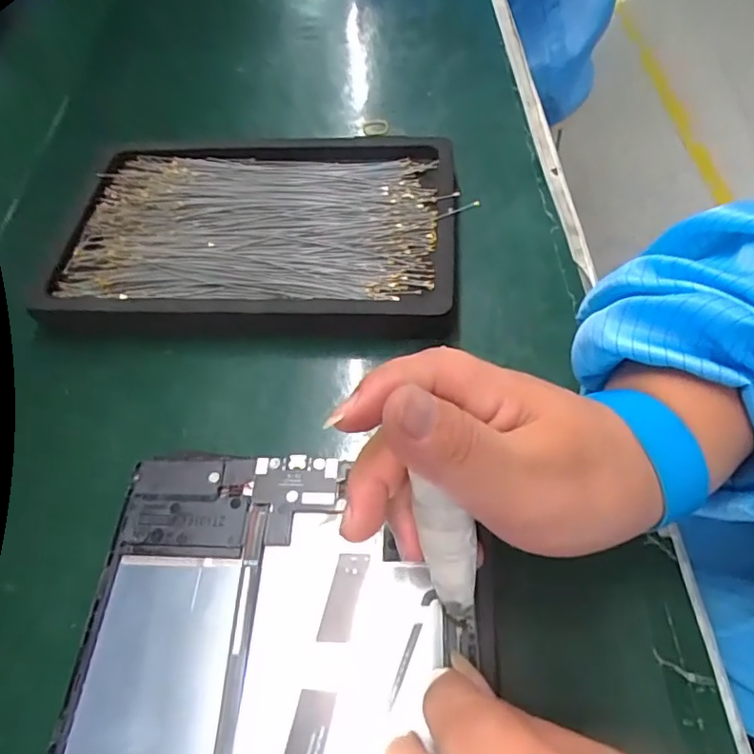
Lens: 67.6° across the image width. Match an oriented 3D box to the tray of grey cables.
[{"bbox_3d":[-0.076,-0.093,0.353,0.249,0.027,0.155,1,57,7],"label":"tray of grey cables"}]

